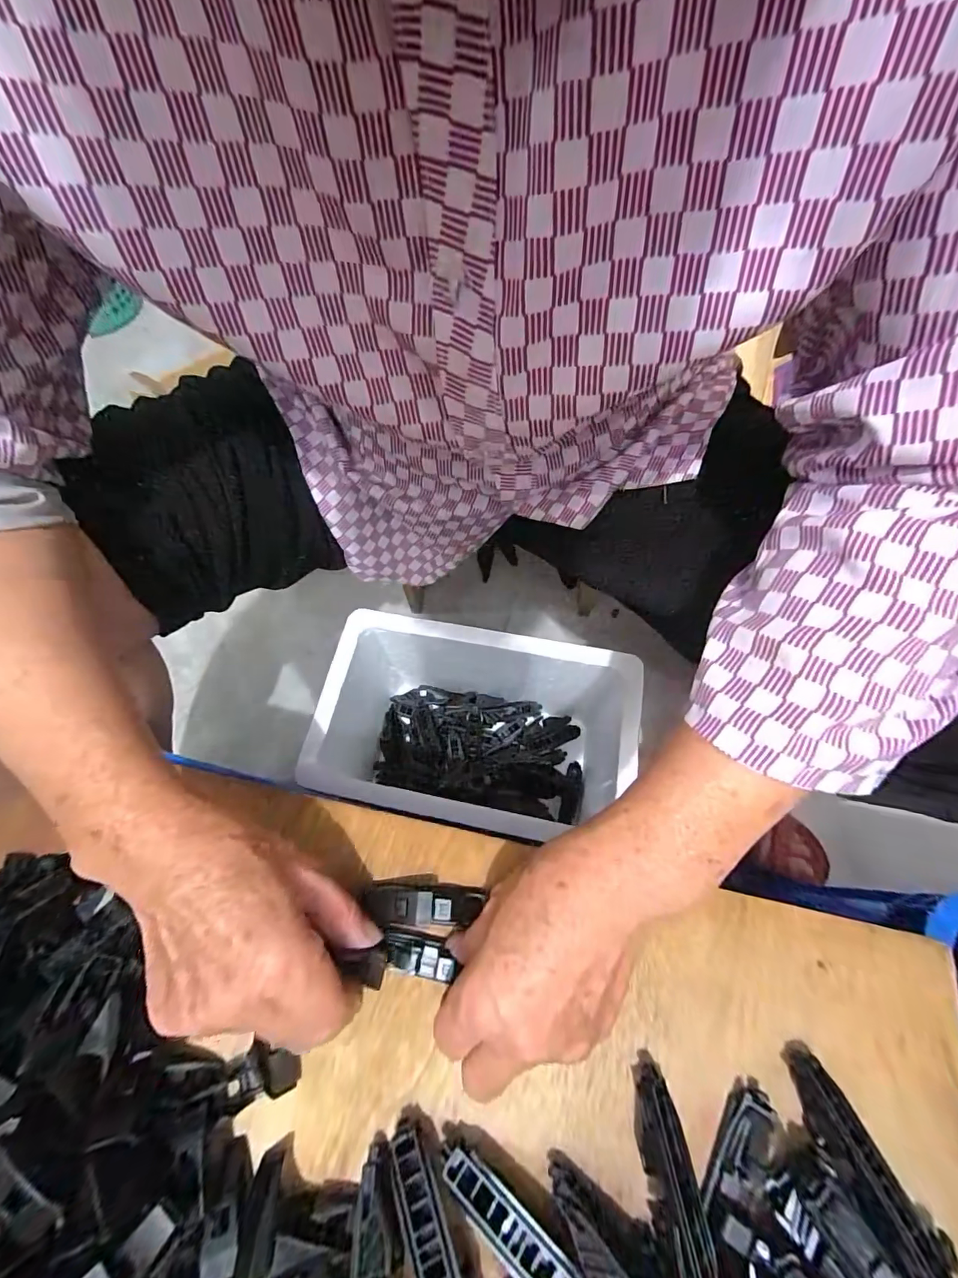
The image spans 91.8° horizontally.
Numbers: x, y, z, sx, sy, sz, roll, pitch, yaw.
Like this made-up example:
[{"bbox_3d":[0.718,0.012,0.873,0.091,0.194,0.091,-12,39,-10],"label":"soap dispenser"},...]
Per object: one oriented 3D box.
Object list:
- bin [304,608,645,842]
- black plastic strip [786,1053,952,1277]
[{"bbox_3d":[-0.003,0.104,0.537,0.306,0.194,0.177,6,68,5],"label":"bin"},{"bbox_3d":[0.176,0.241,0.215,0.019,0.015,0.075,-22,44,-6],"label":"black plastic strip"}]

